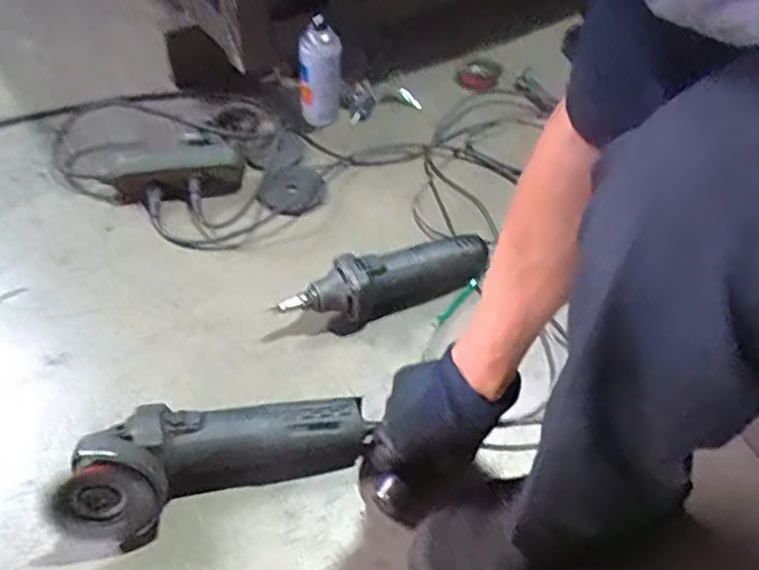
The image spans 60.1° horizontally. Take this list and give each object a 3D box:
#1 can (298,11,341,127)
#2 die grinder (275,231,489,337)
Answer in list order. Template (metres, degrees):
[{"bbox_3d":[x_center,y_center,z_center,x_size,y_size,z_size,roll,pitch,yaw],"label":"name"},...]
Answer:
[{"bbox_3d":[-0.090,-0.319,0.972,0.064,0.157,0.058,1,49,-3],"label":"can"},{"bbox_3d":[0.008,-0.007,0.784,0.254,0.071,0.065,-20,53,-20],"label":"die grinder"}]

